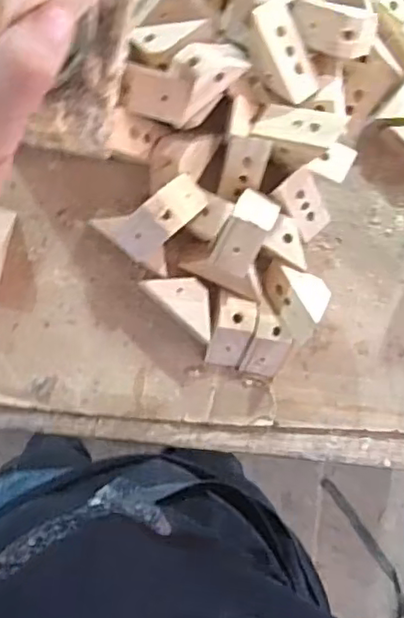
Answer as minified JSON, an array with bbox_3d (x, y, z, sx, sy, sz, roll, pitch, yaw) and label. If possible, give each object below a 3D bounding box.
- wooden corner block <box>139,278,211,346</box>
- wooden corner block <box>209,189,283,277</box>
[{"bbox_3d":[-0.015,-0.008,0.582,0.076,0.035,0.038,43,84,-8],"label":"wooden corner block"},{"bbox_3d":[0.041,-0.069,0.552,0.039,0.040,0.079,28,86,-9],"label":"wooden corner block"}]

